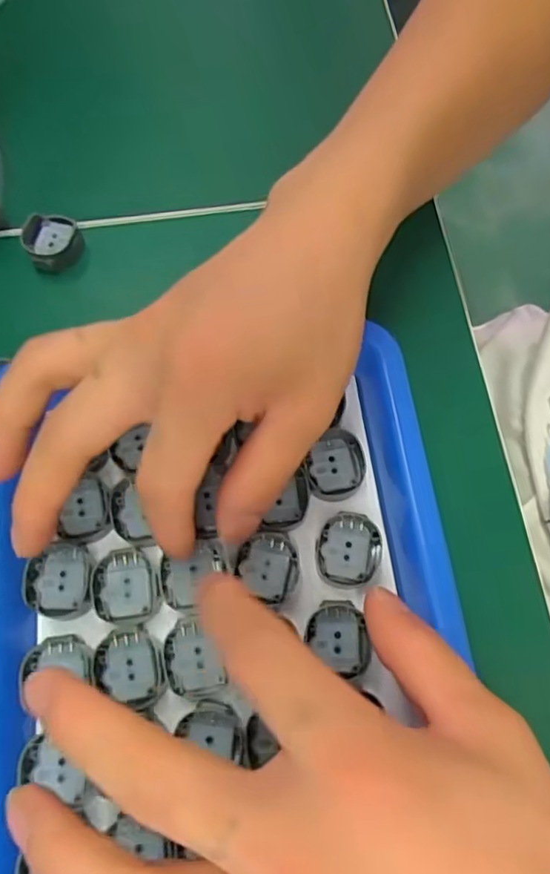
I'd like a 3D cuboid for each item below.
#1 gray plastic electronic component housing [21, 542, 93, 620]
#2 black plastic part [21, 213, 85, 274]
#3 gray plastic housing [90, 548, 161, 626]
[{"bbox_3d":[-0.084,0.055,0.230,0.026,0.004,0.028,-4,72,1],"label":"gray plastic electronic component housing"},{"bbox_3d":[-0.110,-0.097,0.294,0.026,0.013,0.031,-29,73,-7],"label":"black plastic part"},{"bbox_3d":[-0.058,0.058,0.228,0.025,0.004,0.028,-8,72,0],"label":"gray plastic housing"}]

